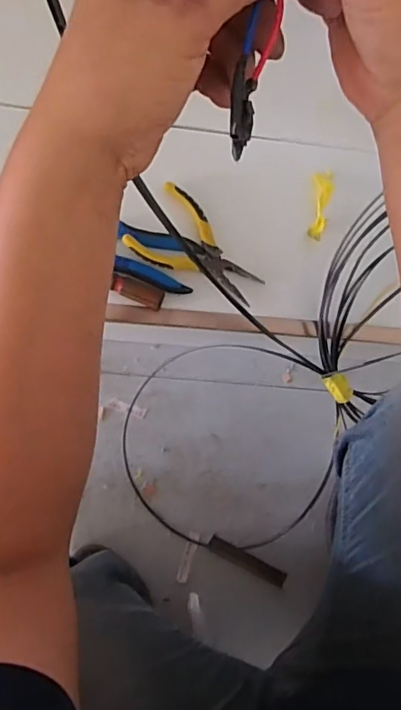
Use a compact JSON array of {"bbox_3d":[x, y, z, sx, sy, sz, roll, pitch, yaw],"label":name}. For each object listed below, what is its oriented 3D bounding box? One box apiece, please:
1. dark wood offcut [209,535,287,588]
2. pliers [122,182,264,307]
[{"bbox_3d":[0.068,0.298,0.739,0.117,0.020,0.024,27,83,-4],"label":"dark wood offcut"},{"bbox_3d":[0.001,-0.114,0.570,0.149,0.014,0.087,35,83,-3],"label":"pliers"}]

